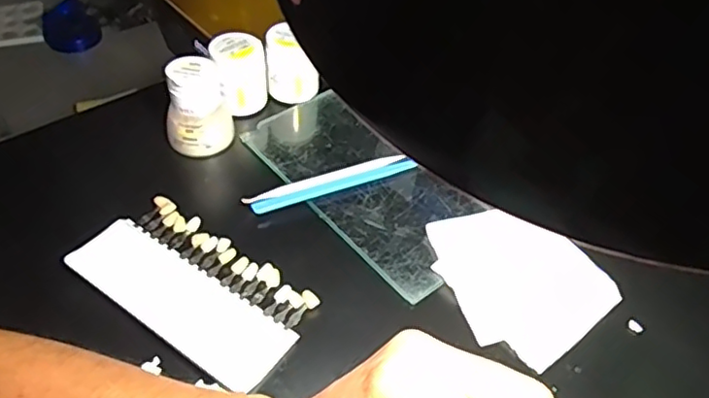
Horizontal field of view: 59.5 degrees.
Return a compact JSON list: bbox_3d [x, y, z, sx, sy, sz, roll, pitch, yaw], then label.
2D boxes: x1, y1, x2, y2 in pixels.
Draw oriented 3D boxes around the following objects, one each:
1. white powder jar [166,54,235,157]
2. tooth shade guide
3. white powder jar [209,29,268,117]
[{"bbox_3d":[-0.118,-0.070,0.467,0.047,0.064,0.044,-9,48,-13],"label":"white powder jar"},{"bbox_3d":[-0.103,0.054,0.393,0.148,0.009,0.076,30,52,22],"label":"tooth shade guide"},{"bbox_3d":[-0.096,-0.101,0.507,0.037,0.058,0.043,36,54,26],"label":"white powder jar"}]

